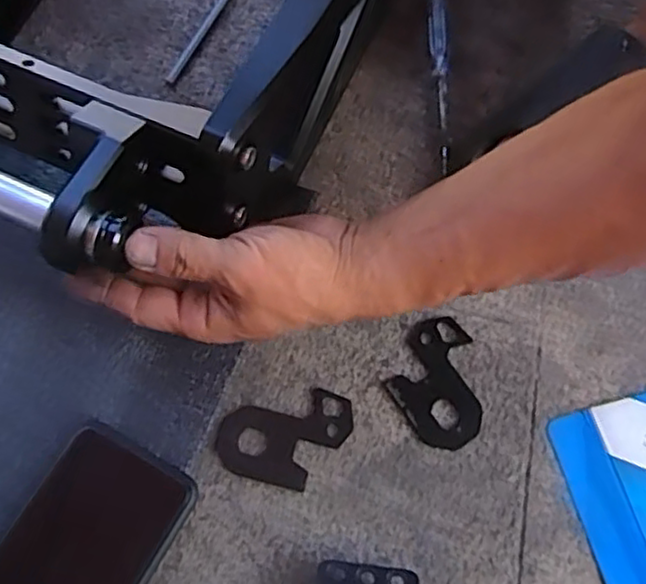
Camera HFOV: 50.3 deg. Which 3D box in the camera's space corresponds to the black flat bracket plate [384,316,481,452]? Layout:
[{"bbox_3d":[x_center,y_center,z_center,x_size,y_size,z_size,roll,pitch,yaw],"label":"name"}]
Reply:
[{"bbox_3d":[0.064,0.053,0.400,0.049,0.005,0.075,-1,70,-1],"label":"black flat bracket plate"}]

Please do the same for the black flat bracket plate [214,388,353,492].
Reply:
[{"bbox_3d":[-0.021,0.084,0.387,0.076,0.004,0.049,-12,70,-5],"label":"black flat bracket plate"}]

